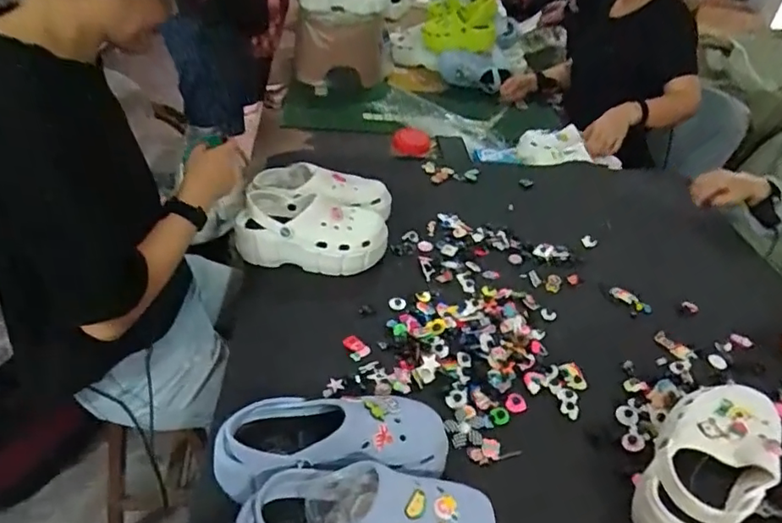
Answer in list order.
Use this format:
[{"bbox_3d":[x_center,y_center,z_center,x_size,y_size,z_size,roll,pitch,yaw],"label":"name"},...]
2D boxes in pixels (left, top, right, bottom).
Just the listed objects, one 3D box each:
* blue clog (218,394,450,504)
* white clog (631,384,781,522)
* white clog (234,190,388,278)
[{"bbox_3d":[-0.064,0.205,0.620,0.249,0.090,0.108,3,38,-5],"label":"blue clog"},{"bbox_3d":[0.363,0.239,0.649,0.110,0.088,0.241,29,43,27],"label":"white clog"},{"bbox_3d":[-0.134,-0.050,0.944,0.252,0.100,0.104,3,38,-5],"label":"white clog"}]

